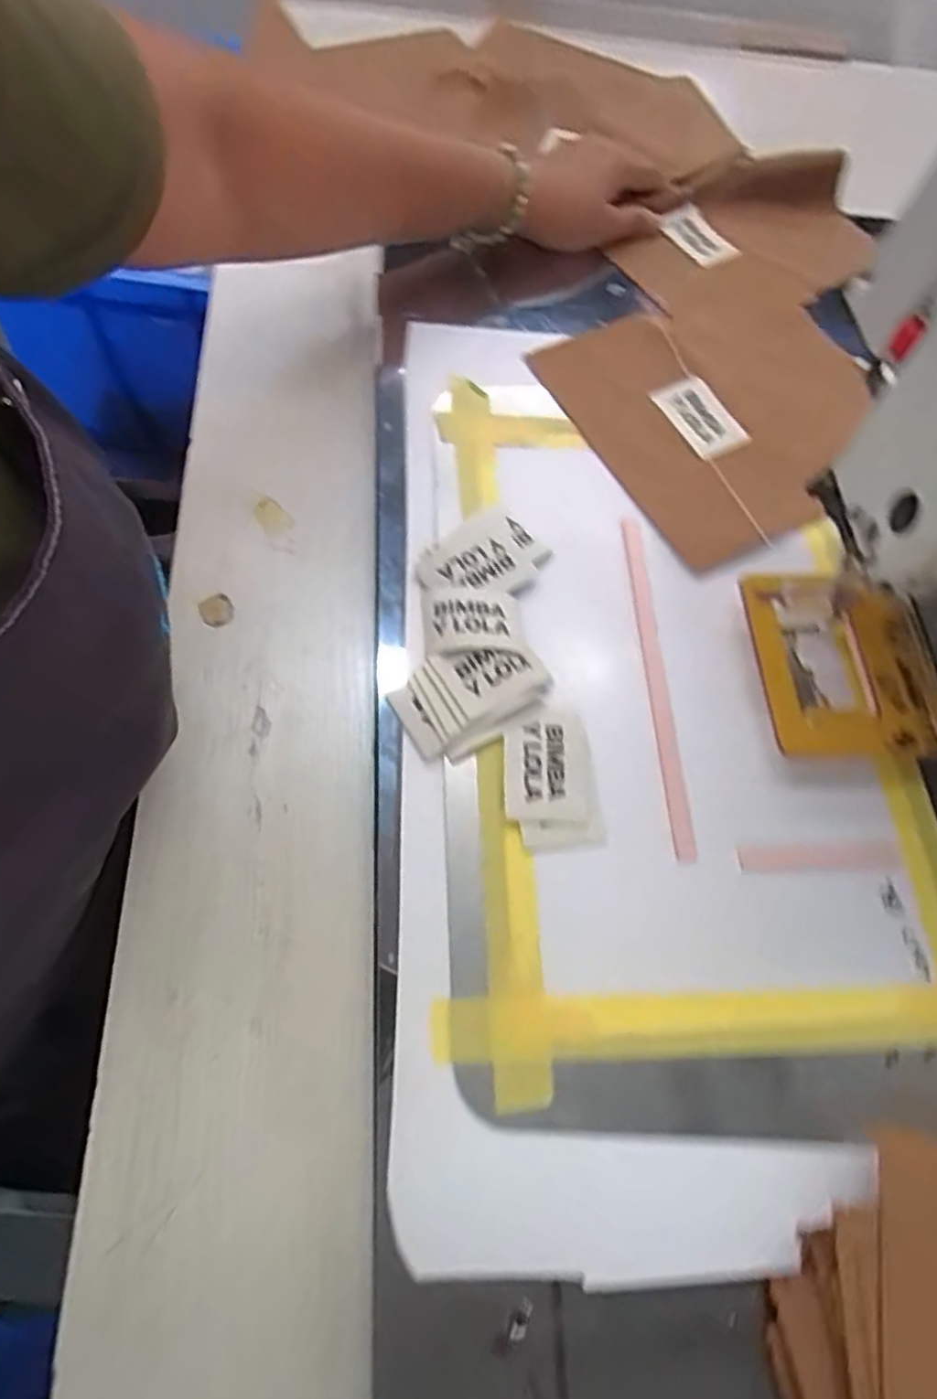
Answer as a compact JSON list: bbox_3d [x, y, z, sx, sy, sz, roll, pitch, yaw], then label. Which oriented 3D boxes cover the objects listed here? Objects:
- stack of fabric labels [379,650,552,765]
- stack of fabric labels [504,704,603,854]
[{"bbox_3d":[0.002,-0.004,0.332,0.075,0.012,0.049,-33,75,-19],"label":"stack of fabric labels"},{"bbox_3d":[0.039,0.038,0.322,0.043,0.004,0.067,-4,68,-10],"label":"stack of fabric labels"}]

